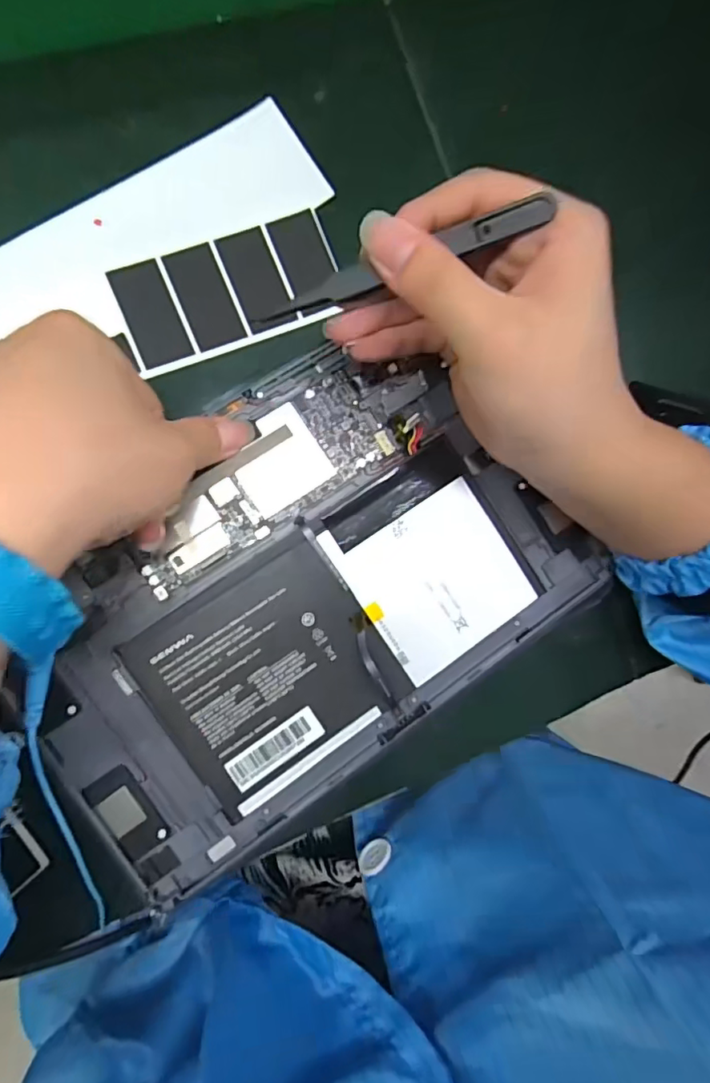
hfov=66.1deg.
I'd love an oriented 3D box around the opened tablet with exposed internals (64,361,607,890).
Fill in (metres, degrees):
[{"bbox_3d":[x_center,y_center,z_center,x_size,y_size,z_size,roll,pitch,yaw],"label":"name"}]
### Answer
[{"bbox_3d":[-0.023,0.019,0.245,0.236,0.012,0.161,-32,89,-10],"label":"opened tablet with exposed internals"}]

